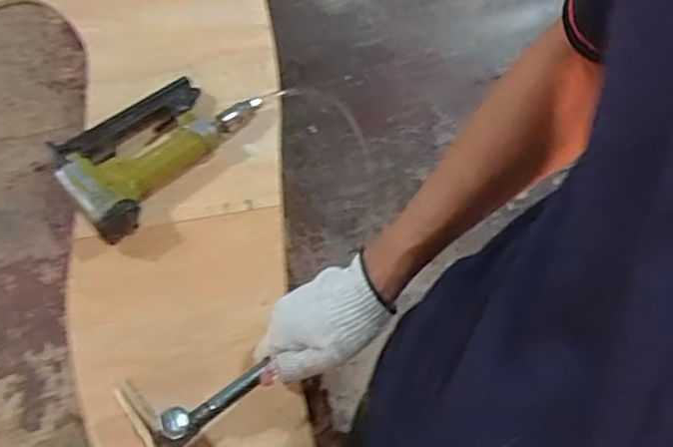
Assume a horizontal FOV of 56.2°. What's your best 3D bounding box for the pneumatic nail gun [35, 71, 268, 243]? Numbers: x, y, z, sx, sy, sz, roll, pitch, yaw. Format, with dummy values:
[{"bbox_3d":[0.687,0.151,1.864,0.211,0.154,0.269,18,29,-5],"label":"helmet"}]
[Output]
[{"bbox_3d":[-0.205,-0.098,0.702,0.150,0.048,0.229,41,65,18],"label":"pneumatic nail gun"}]

